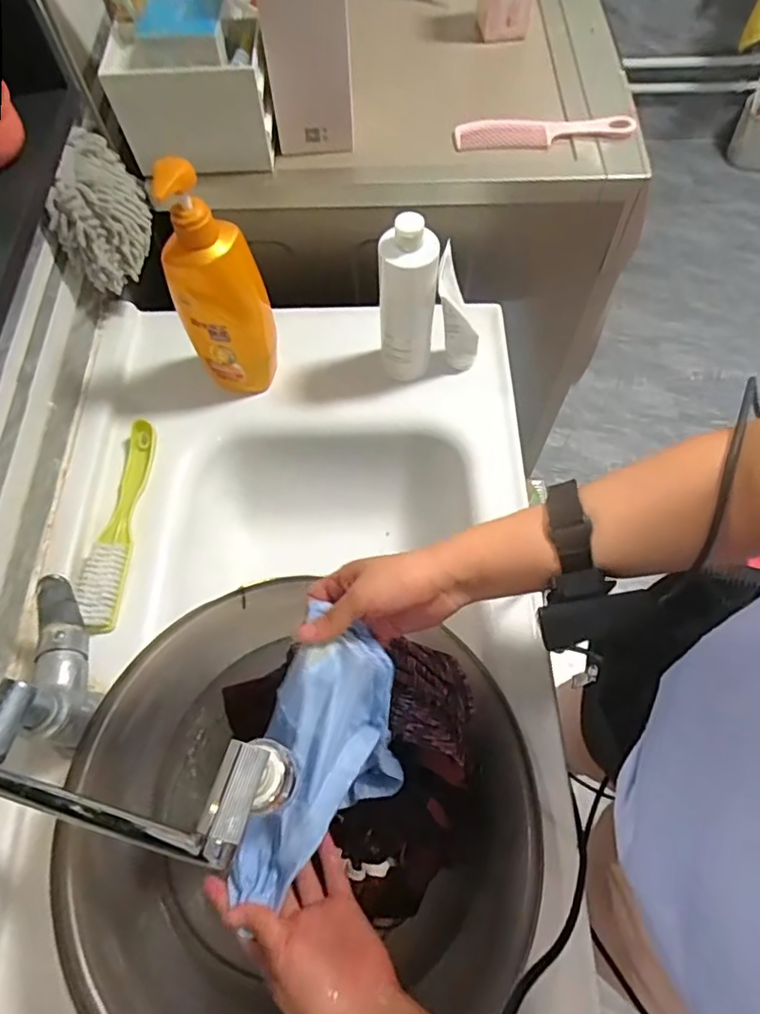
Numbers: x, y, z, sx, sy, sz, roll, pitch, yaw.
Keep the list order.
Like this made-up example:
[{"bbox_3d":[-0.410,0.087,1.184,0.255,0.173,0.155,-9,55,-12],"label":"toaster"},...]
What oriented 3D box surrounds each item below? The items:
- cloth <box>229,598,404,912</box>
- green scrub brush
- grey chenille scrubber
[{"bbox_3d":[-0.043,0.209,0.465,0.105,0.139,0.197,20,66,11],"label":"cloth"},{"bbox_3d":[-0.277,0.016,0.611,0.038,0.038,0.237,1,65,1],"label":"green scrub brush"},{"bbox_3d":[-0.308,-0.328,0.639,0.070,0.122,0.125,5,65,3],"label":"grey chenille scrubber"}]

